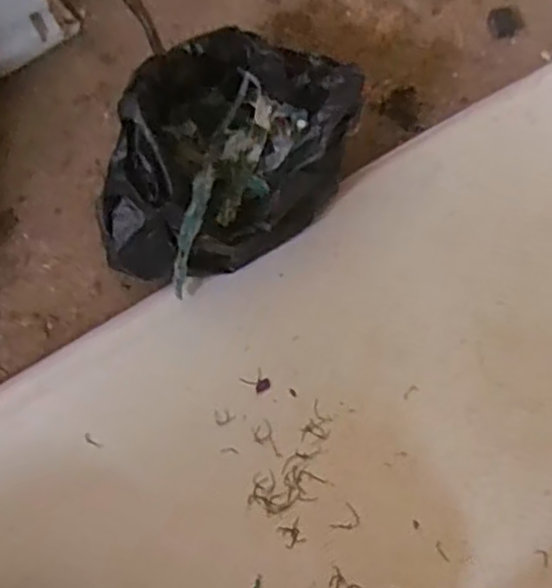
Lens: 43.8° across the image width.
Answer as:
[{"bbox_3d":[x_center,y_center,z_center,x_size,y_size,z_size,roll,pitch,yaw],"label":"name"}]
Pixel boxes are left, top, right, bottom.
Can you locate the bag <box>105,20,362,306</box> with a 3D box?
[{"bbox_3d":[-0.035,-0.088,0.488,0.132,0.135,0.178,32,79,9],"label":"bag"}]

